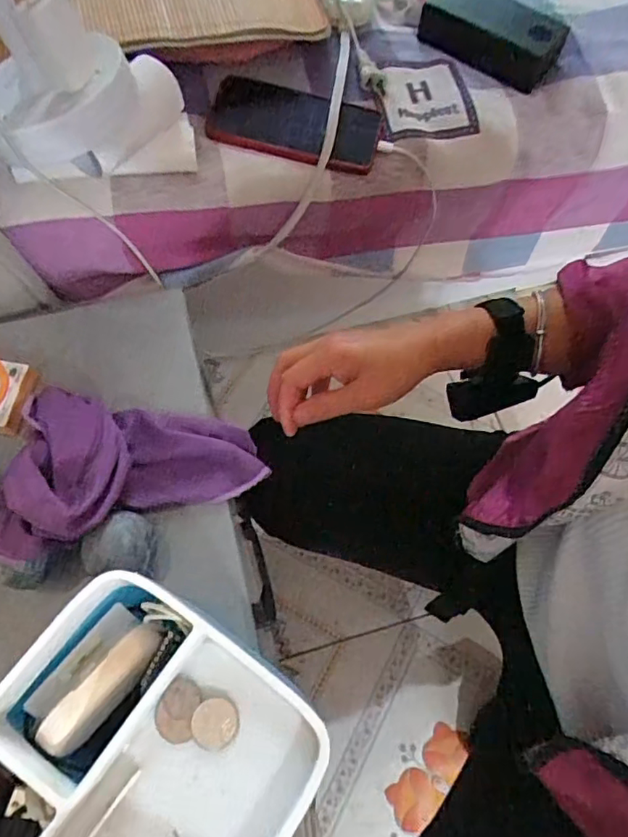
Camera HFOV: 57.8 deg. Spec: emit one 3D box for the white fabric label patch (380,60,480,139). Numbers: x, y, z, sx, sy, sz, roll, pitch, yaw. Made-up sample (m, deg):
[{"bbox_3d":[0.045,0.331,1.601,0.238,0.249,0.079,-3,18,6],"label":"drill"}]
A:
[{"bbox_3d":[0.113,-0.331,0.589,0.093,0.016,0.096,-11,69,-7],"label":"white fabric label patch"}]

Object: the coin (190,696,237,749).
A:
[{"bbox_3d":[-0.051,0.157,0.295,0.023,0.004,0.022,1,68,-2],"label":"coin"}]

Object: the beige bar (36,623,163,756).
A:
[{"bbox_3d":[-0.113,0.146,0.309,0.020,0.022,0.074,38,71,13],"label":"beige bar"}]

